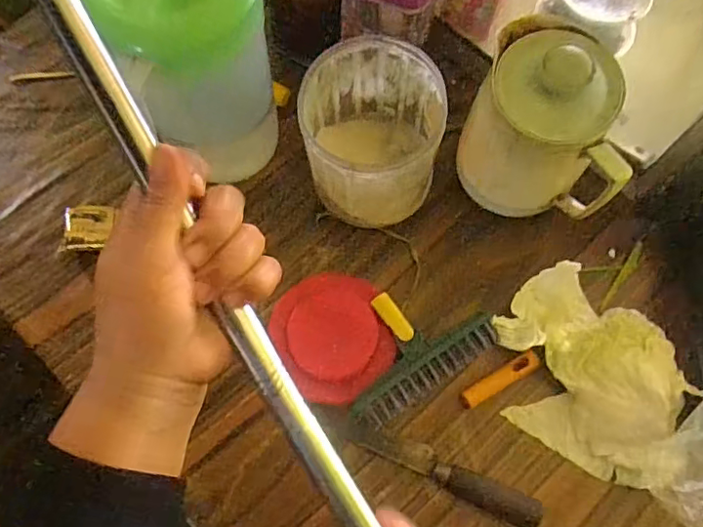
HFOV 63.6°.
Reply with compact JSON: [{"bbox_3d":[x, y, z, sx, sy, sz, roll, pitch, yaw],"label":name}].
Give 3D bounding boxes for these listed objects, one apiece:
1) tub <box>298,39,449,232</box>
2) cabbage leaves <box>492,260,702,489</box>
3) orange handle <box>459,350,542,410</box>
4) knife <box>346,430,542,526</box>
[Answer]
[{"bbox_3d":[0.021,-0.134,0.618,0.137,0.163,0.144,0,70,0],"label":"tub"},{"bbox_3d":[0.255,0.113,0.595,0.226,0.052,0.177,34,73,12],"label":"cabbage leaves"},{"bbox_3d":[0.158,0.125,0.606,0.093,0.025,0.020,-28,72,-10],"label":"orange handle"},{"bbox_3d":[0.098,0.215,0.579,0.198,0.022,0.033,24,71,8],"label":"knife"}]

